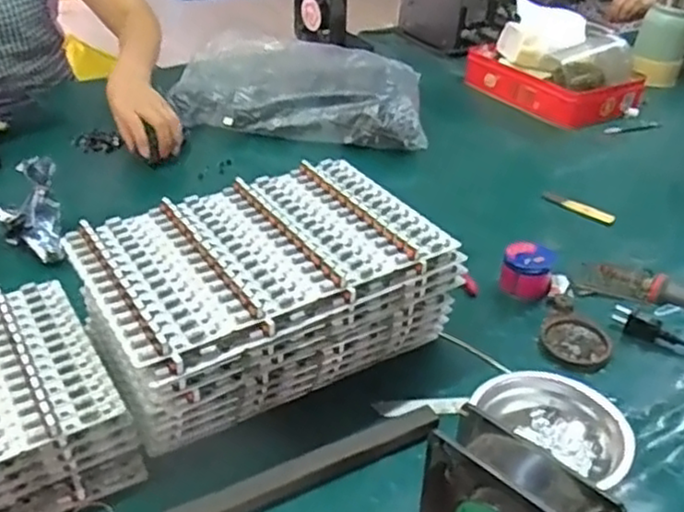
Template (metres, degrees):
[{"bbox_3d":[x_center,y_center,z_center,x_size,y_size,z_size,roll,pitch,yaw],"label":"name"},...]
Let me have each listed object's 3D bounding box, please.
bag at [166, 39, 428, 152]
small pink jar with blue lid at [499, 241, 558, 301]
[{"bbox_3d":[-0.066,-0.243,1.080,0.380,0.122,0.142,5,35,3],"label":"bag"},{"bbox_3d":[0.202,0.016,0.768,0.054,0.046,0.048,13,37,14],"label":"small pink jar with blue lid"}]

